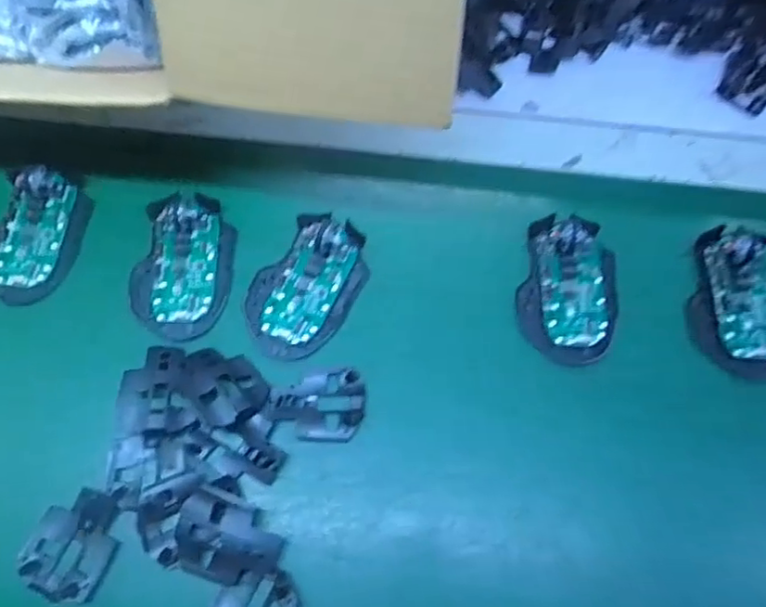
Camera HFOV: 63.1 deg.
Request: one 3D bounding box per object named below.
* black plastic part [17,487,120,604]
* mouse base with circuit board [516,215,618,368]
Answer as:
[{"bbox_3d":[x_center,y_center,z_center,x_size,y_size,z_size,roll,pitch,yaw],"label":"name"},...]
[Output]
[{"bbox_3d":[-0.202,0.156,0.406,0.054,0.011,0.066,21,70,6],"label":"black plastic part"},{"bbox_3d":[0.143,-0.014,0.475,0.071,0.029,0.113,8,69,1],"label":"mouse base with circuit board"}]

